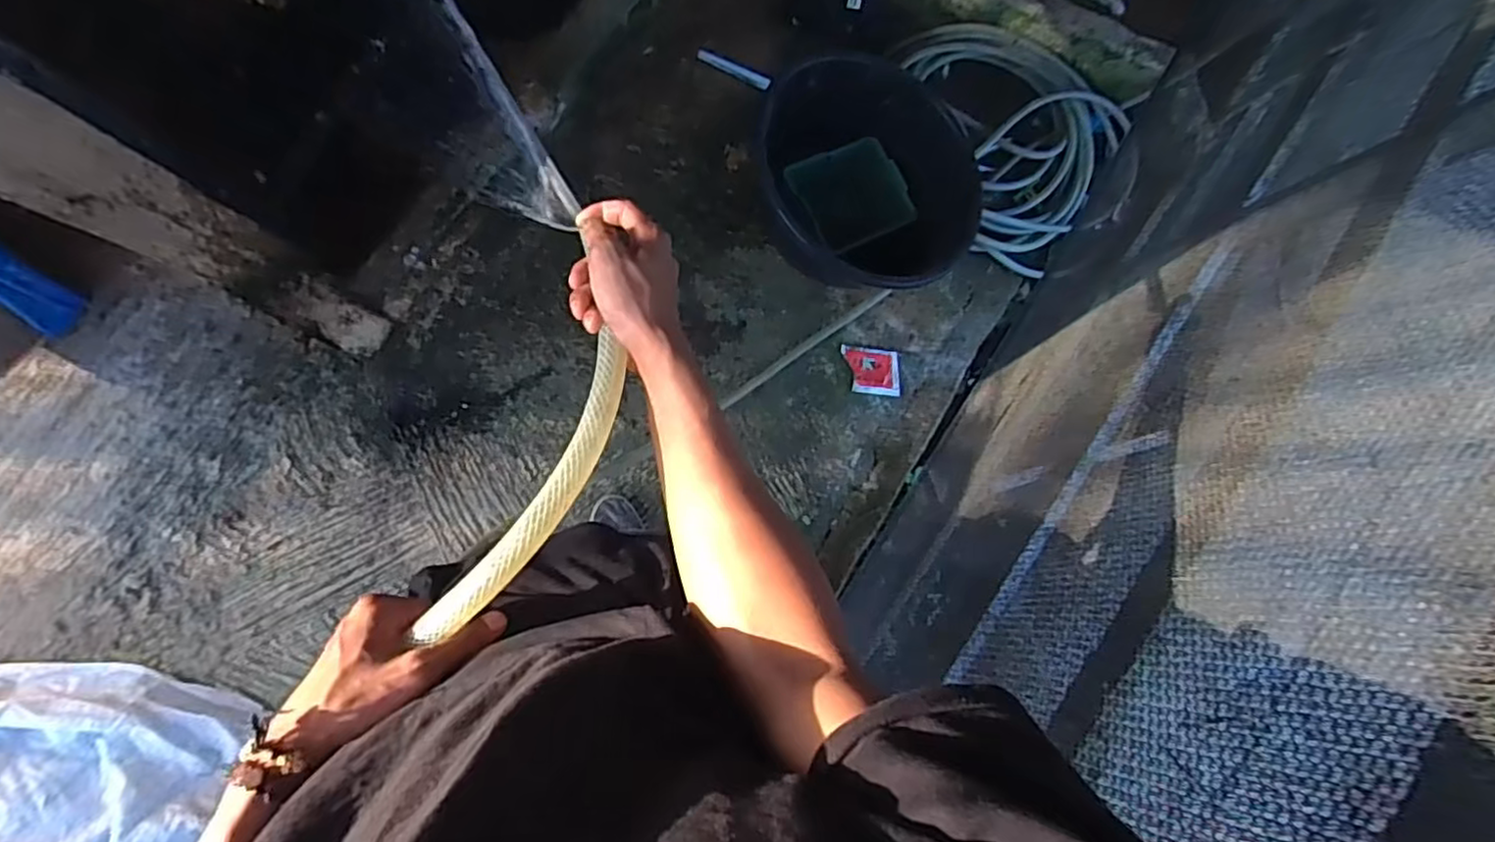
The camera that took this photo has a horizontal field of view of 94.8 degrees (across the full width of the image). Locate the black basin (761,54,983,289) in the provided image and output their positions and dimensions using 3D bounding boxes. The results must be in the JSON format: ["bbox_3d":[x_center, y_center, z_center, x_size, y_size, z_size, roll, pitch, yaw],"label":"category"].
[{"bbox_3d":[0.298,-0.567,1.601,0.552,0.226,0.444,10,85,-8],"label":"black basin"}]

